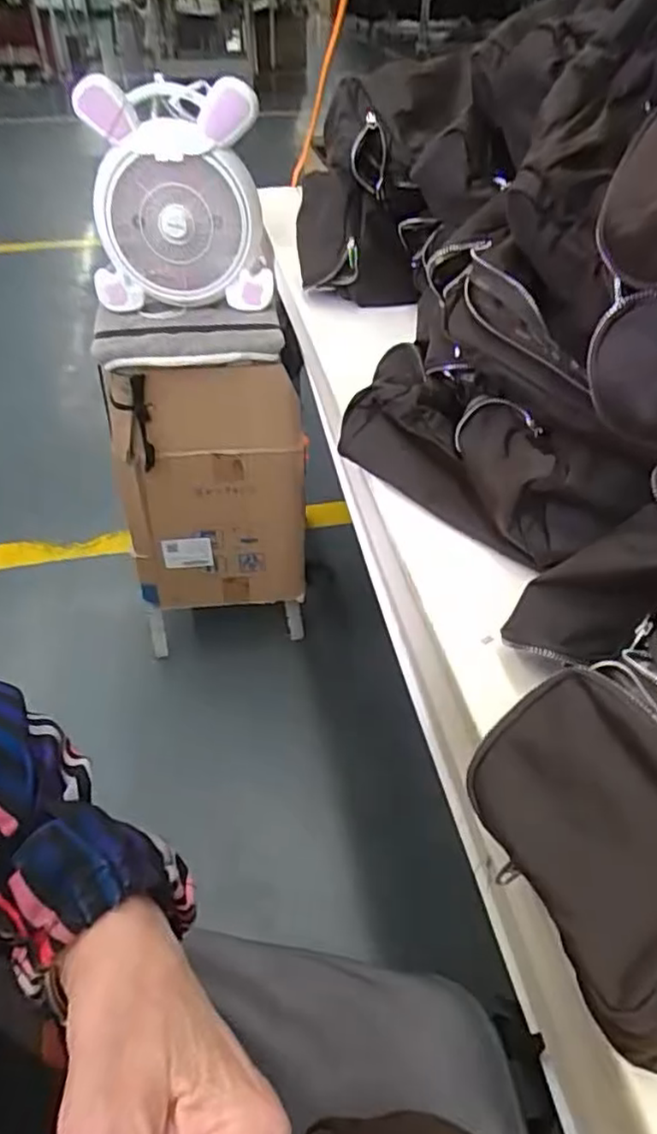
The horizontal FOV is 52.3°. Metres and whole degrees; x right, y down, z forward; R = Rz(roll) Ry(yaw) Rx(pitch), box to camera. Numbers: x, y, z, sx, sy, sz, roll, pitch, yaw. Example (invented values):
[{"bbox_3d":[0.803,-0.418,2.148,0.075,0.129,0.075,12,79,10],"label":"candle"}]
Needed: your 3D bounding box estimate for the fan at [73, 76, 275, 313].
[{"bbox_3d":[-0.201,-0.474,0.873,0.232,0.244,0.127,-10,45,-11],"label":"fan"}]

